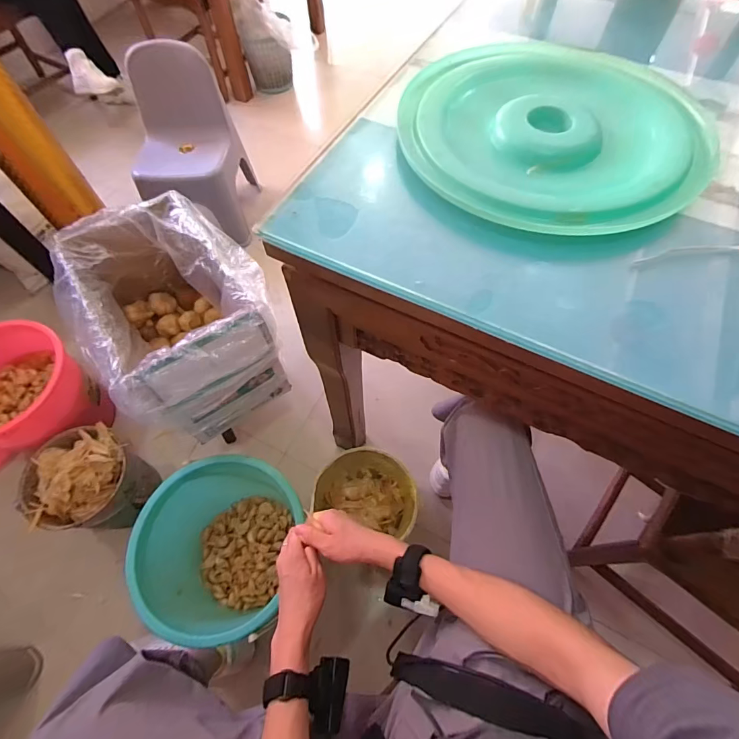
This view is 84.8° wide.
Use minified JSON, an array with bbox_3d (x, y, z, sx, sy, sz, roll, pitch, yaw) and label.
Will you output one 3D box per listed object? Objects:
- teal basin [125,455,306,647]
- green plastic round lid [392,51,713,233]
[{"bbox_3d":[-0.296,0.363,0.839,0.272,0.235,0.315,12,64,7],"label":"teal basin"},{"bbox_3d":[0.217,-0.293,0.497,0.349,0.029,0.335,0,63,0],"label":"green plastic round lid"}]

